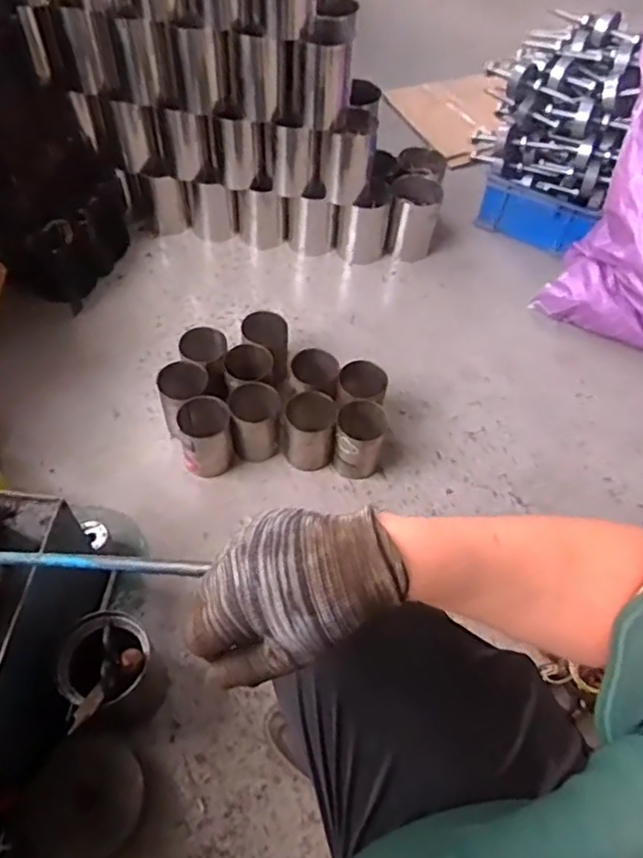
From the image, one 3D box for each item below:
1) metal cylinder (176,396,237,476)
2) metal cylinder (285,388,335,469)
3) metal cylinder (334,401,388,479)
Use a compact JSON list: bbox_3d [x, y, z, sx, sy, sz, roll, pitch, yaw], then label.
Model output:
[{"bbox_3d":[-0.209,0.018,1.123,0.093,0.124,0.100,2,56,-3],"label":"metal cylinder"},{"bbox_3d":[-0.022,0.004,1.149,0.093,0.101,0.107,0,56,-4],"label":"metal cylinder"},{"bbox_3d":[0.070,0.021,1.147,0.090,0.110,0.104,13,56,5],"label":"metal cylinder"}]

